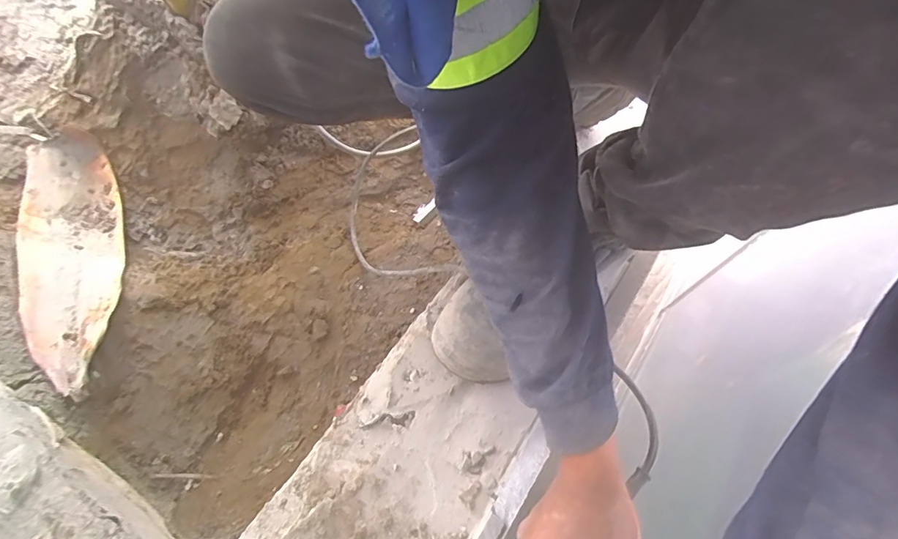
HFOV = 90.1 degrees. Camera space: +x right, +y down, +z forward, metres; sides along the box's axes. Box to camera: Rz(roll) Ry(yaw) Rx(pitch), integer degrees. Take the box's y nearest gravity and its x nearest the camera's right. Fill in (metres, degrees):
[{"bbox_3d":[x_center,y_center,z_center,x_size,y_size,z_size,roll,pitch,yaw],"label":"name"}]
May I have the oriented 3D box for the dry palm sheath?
[{"bbox_3d":[-0.517,-0.032,0.604,0.128,0.043,0.437,-20,63,-15],"label":"dry palm sheath"}]

